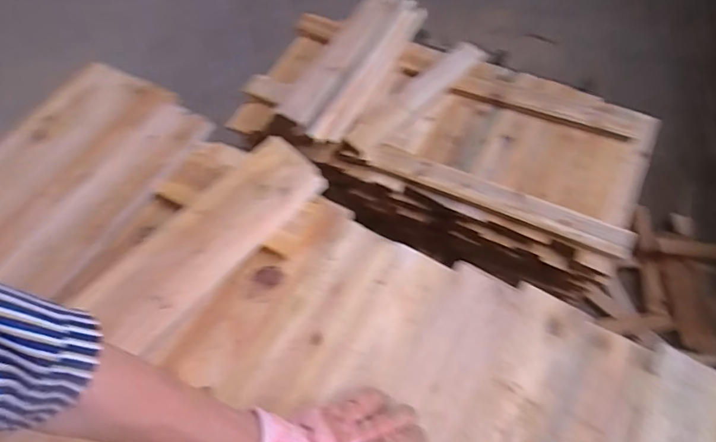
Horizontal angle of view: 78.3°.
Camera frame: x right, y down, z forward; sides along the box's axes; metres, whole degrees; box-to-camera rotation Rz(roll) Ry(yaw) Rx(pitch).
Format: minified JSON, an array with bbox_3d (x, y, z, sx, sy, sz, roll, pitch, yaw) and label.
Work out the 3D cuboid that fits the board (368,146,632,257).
[{"bbox_3d":[0.311,-0.057,1.033,0.615,0.031,0.077,23,64,15],"label":"board"}]

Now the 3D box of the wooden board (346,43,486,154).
[{"bbox_3d":[0.154,-0.329,1.146,0.455,0.032,0.081,-41,67,-18],"label":"wooden board"}]

